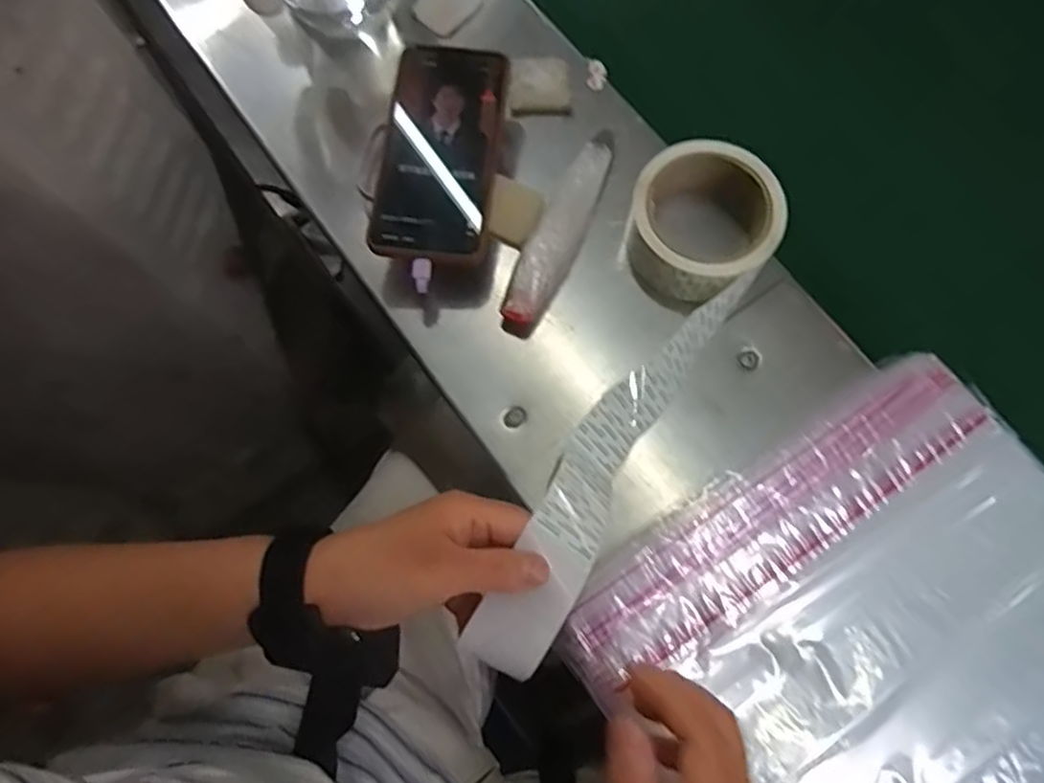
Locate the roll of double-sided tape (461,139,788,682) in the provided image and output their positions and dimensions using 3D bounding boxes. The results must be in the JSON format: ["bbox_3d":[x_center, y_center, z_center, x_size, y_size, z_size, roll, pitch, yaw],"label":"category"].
[{"bbox_3d":[0.061,-0.001,0.388,0.088,0.072,0.338,26,68,8],"label":"roll of double-sided tape"}]

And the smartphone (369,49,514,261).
[{"bbox_3d":[-0.053,-0.164,0.438,0.077,0.012,0.158,9,78,3],"label":"smartphone"}]

